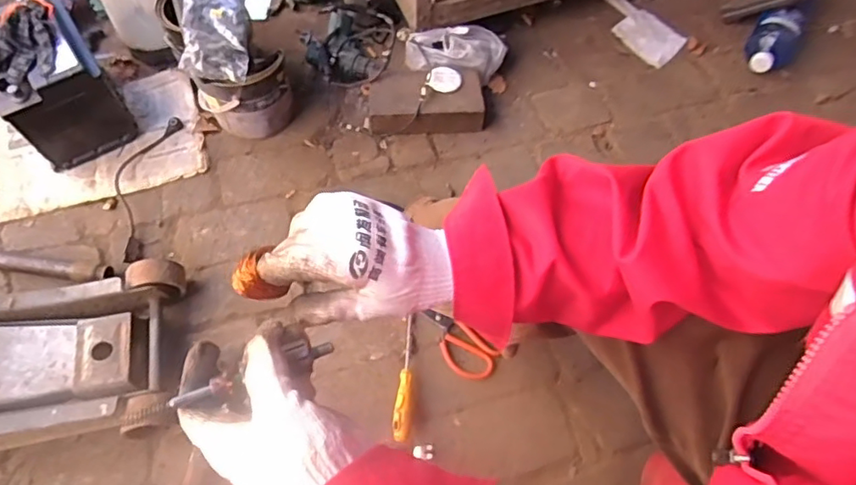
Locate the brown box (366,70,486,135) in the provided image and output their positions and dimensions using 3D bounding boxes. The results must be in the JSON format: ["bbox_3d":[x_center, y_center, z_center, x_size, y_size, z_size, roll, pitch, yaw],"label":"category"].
[{"bbox_3d":[-0.003,-0.283,1.129,0.229,0.065,0.117,-4,62,-5],"label":"brown box"}]

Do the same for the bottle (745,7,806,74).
[{"bbox_3d":[0.766,-0.442,1.235,0.106,0.085,0.149,36,66,15],"label":"bottle"}]

